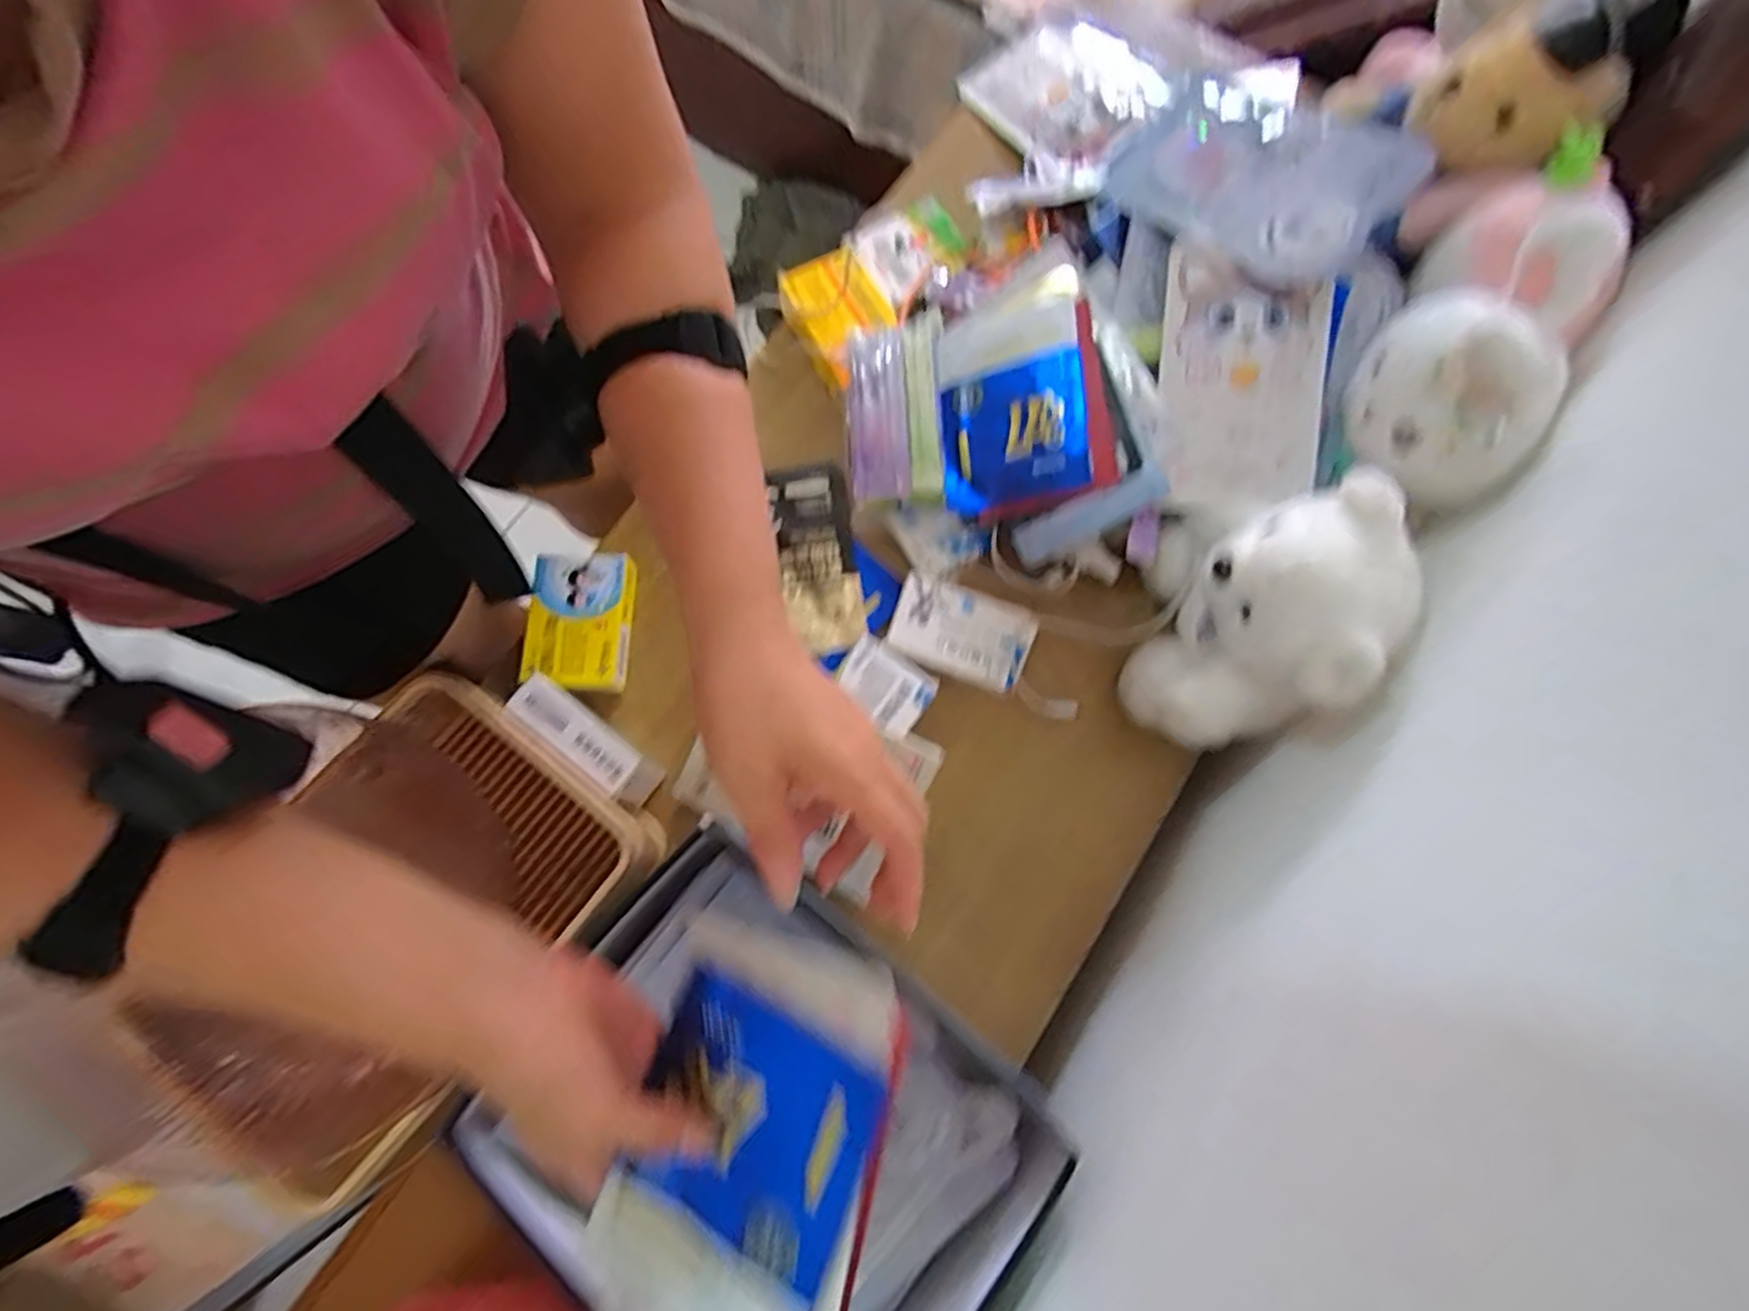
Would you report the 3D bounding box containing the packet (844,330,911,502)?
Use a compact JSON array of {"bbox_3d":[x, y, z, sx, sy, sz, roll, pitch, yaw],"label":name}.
[{"bbox_3d":[0.001,-0.195,0.604,0.055,0.013,0.134,-3,92,25],"label":"packet"}]

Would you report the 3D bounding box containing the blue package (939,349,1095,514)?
[{"bbox_3d":[0.103,-0.164,0.563,0.111,0.016,0.101,-10,90,30],"label":"blue package"}]

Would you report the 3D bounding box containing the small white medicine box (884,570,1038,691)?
[{"bbox_3d":[0.067,-0.017,0.585,0.107,0.021,0.067,22,77,5],"label":"small white medicine box"}]

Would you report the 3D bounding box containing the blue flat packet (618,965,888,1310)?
[{"bbox_3d":[-0.057,0.213,0.336,0.110,0.011,0.098,19,84,21],"label":"blue flat packet"}]

